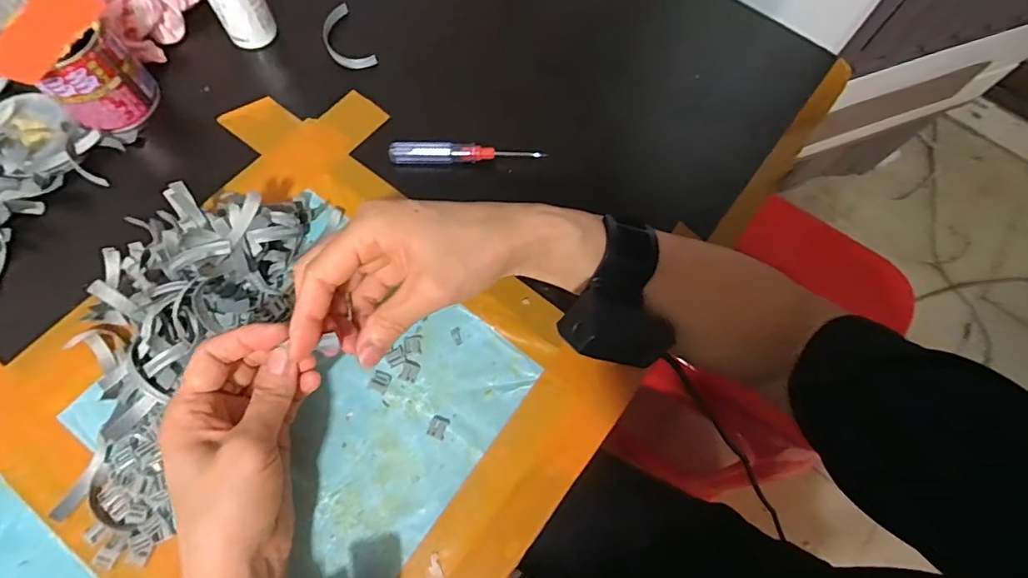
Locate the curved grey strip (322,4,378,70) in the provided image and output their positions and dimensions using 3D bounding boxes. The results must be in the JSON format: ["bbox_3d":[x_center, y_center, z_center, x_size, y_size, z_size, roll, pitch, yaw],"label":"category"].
[{"bbox_3d":[-0.145,-0.213,0.446,0.032,0.014,0.061,-30,88,-12],"label":"curved grey strip"}]

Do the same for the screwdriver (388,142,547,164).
[{"bbox_3d":[-0.038,-0.108,0.409,0.119,0.015,0.015,2,70,-1],"label":"screwdriver"}]

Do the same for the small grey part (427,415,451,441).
[{"bbox_3d":[-0.050,0.091,0.341,0.012,0.004,0.015,22,71,6],"label":"small grey part"}]

